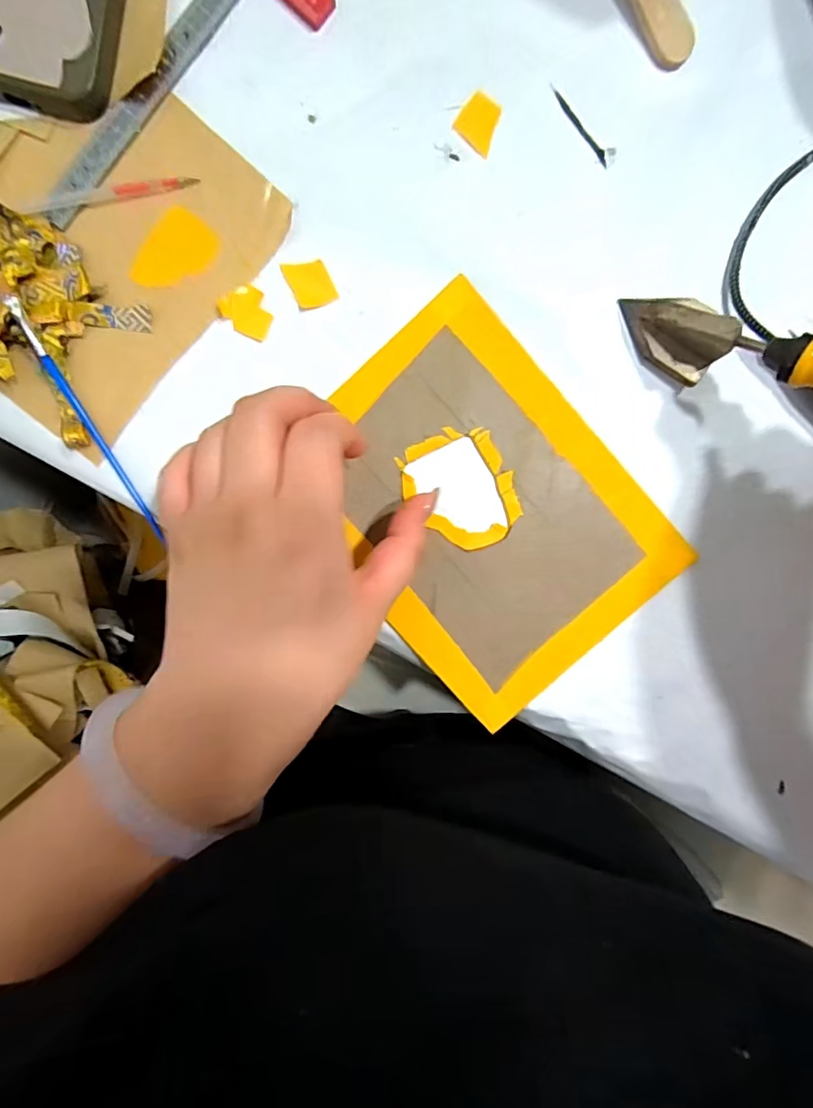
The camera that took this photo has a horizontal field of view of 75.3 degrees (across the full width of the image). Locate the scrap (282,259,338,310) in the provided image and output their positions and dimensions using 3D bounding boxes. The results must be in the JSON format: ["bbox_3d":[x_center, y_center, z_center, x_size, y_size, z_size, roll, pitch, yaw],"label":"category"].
[{"bbox_3d":[-0.049,-0.137,0.266,0.020,0.004,0.024,-25,96,1],"label":"scrap"}]

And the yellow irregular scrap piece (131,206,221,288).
[{"bbox_3d":[-0.115,-0.150,0.265,0.031,0.004,0.043,33,94,-4],"label":"yellow irregular scrap piece"}]

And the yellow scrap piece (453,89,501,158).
[{"bbox_3d":[0.037,-0.216,0.262,0.022,0.004,0.024,32,94,-4],"label":"yellow scrap piece"}]

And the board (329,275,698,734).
[{"bbox_3d":[0.040,-0.020,0.281,0.145,0.007,0.193,-41,95,3],"label":"board"}]

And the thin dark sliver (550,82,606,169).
[{"bbox_3d":[0.087,-0.214,0.263,0.004,0.004,0.046,-39,96,3],"label":"thin dark sliver"}]

